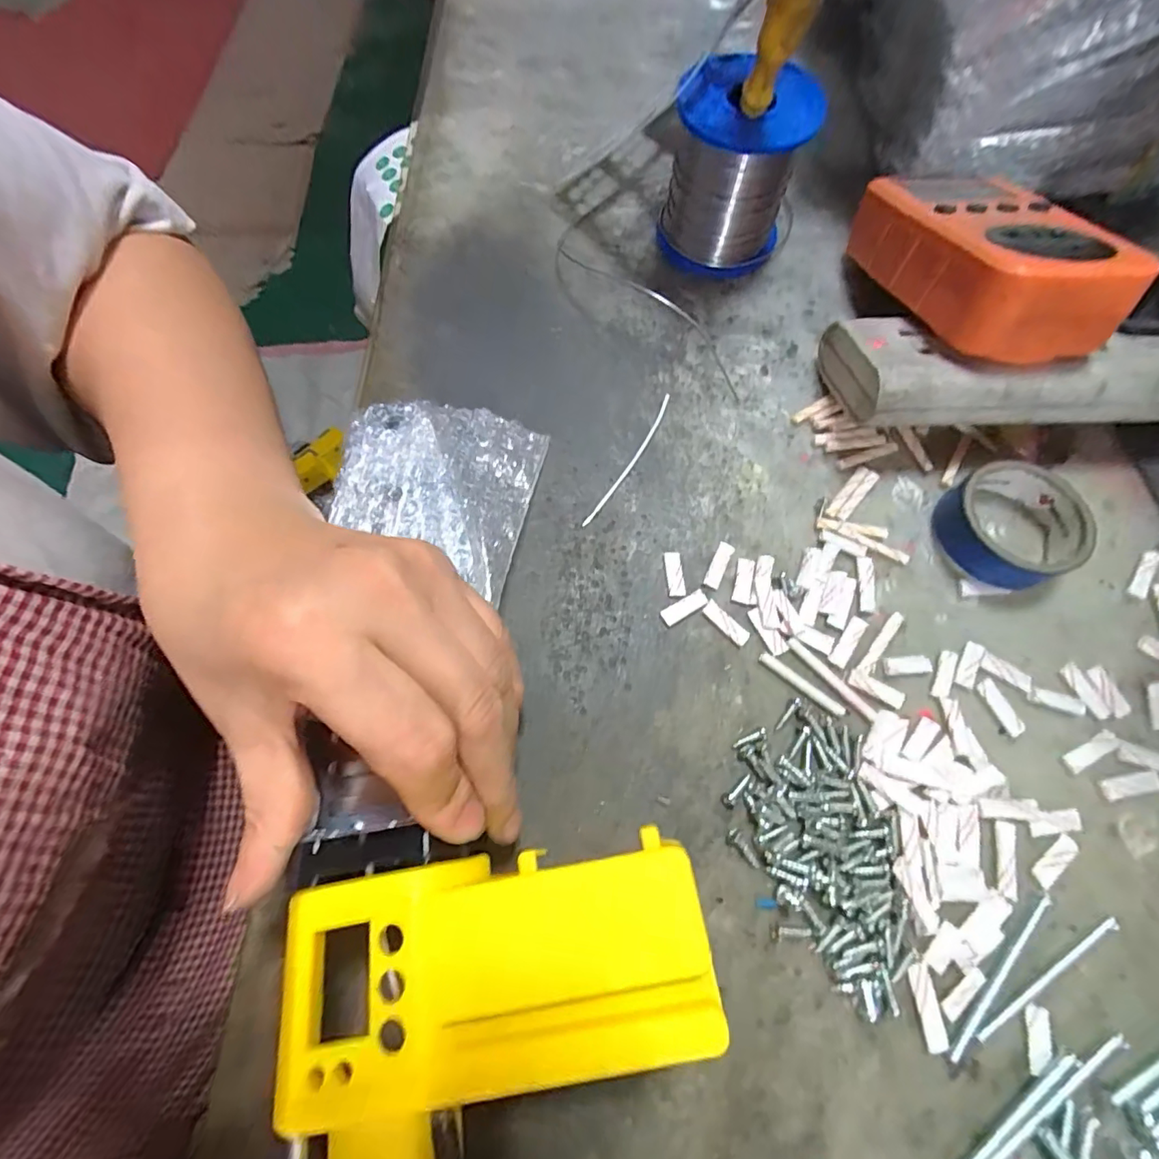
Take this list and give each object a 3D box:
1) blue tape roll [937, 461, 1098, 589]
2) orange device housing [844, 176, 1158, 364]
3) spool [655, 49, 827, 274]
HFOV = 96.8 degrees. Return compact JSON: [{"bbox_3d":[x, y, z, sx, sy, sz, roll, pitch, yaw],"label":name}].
[{"bbox_3d":[0.183,-0.023,0.218,0.047,0.021,0.048,0,70,0],"label":"blue tape roll"},{"bbox_3d":[0.174,-0.145,0.227,0.061,0.037,0.132,-9,52,-3],"label":"orange device housing"},{"bbox_3d":[0.077,-0.205,0.260,0.062,0.069,0.062,0,70,0],"label":"spool"}]

